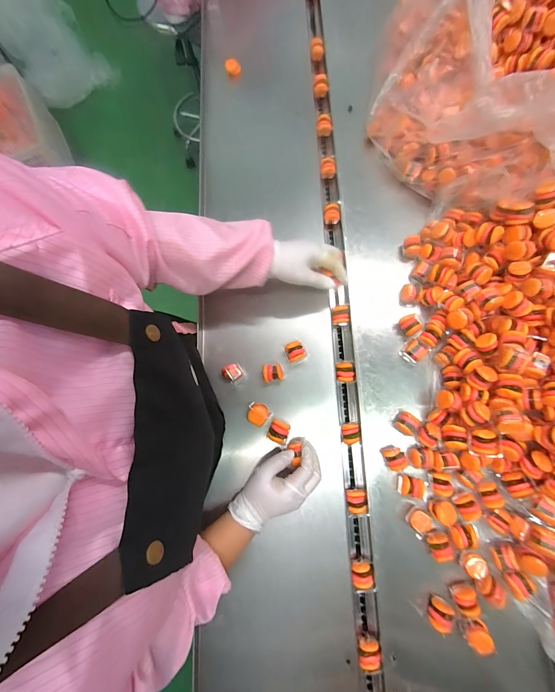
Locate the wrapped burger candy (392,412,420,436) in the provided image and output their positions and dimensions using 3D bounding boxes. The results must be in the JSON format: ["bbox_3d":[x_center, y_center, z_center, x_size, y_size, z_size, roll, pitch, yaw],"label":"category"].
[{"bbox_3d":[0.205,0.125,0.471,0.031,0.027,0.031,38,81,8],"label":"wrapped burger candy"}]

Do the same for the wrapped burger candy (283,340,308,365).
[{"bbox_3d":[0.030,0.012,0.502,0.032,0.029,0.036,-20,78,-3],"label":"wrapped burger candy"}]

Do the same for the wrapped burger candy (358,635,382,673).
[{"bbox_3d":[0.134,0.446,0.429,0.031,0.028,0.030,3,78,2],"label":"wrapped burger candy"}]

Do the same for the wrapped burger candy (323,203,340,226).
[{"bbox_3d":[0.103,-0.252,0.564,0.031,0.030,0.026,-5,78,0],"label":"wrapped burger candy"}]

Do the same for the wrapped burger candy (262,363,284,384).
[{"bbox_3d":[-0.008,0.046,0.491,0.034,0.030,0.028,-11,78,-1],"label":"wrapped burger candy"}]

